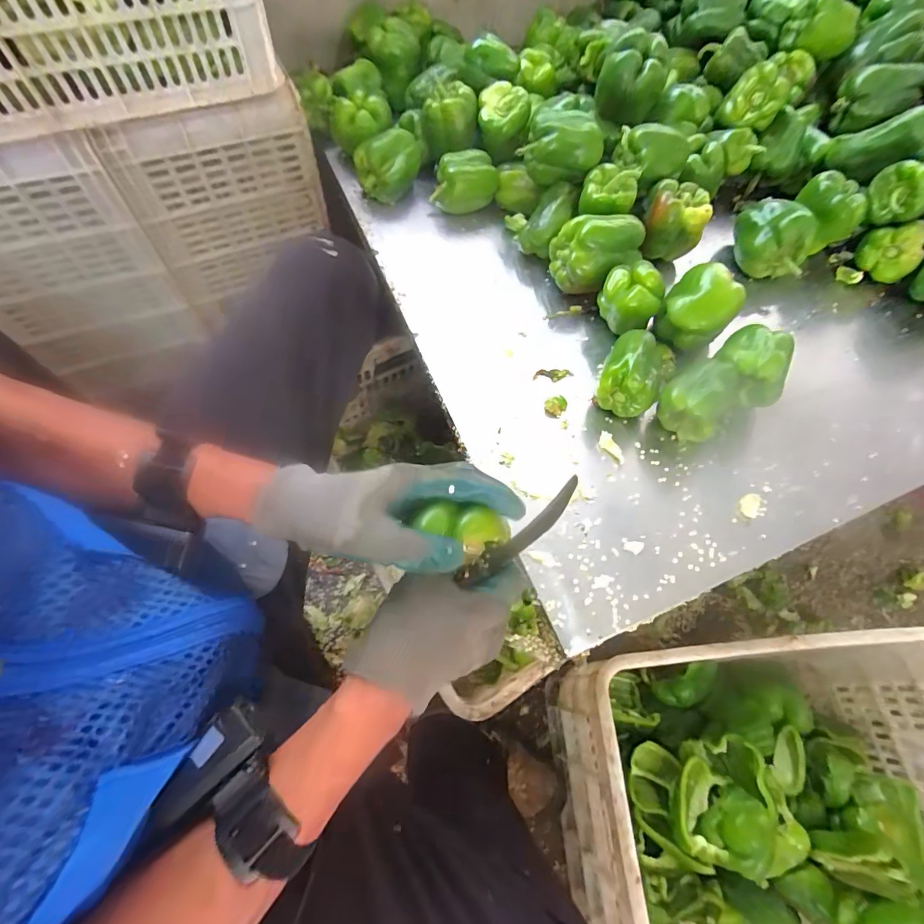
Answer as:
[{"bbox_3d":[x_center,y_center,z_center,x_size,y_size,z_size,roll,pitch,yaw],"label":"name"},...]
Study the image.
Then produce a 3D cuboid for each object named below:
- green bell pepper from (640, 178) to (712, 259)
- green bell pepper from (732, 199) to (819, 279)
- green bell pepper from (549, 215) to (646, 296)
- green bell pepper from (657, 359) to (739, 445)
[{"bbox_3d":[0.310,-0.357,0.659,0.095,0.069,0.091,28,65,11],"label":"green bell pepper"},{"bbox_3d":[0.472,-0.340,0.675,0.101,0.083,0.093,16,63,4],"label":"green bell pepper"},{"bbox_3d":[0.191,-0.284,0.630,0.125,0.092,0.076,0,63,-4],"label":"green bell pepper"},{"bbox_3d":[0.280,-0.074,0.535,0.073,0.070,0.092,34,66,13],"label":"green bell pepper"}]

